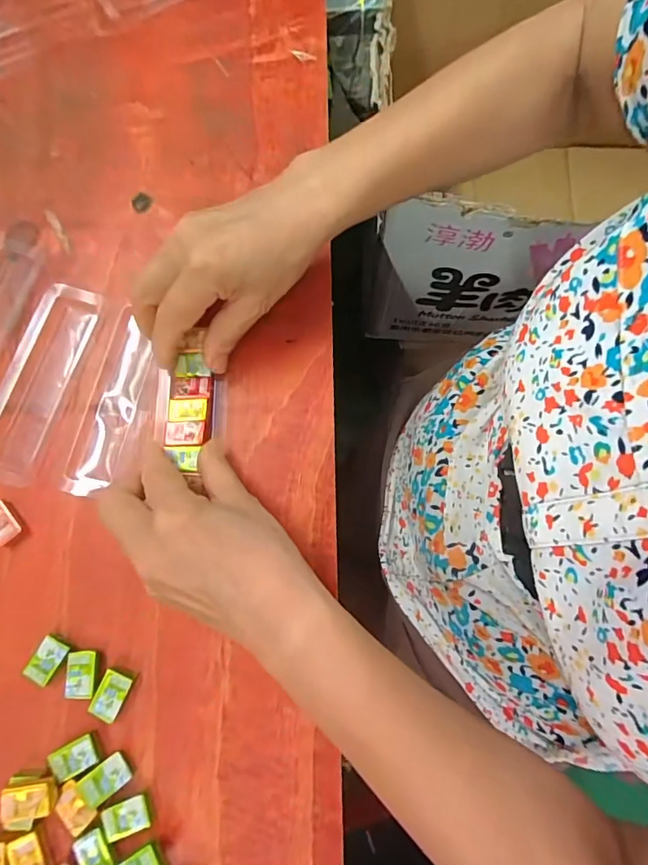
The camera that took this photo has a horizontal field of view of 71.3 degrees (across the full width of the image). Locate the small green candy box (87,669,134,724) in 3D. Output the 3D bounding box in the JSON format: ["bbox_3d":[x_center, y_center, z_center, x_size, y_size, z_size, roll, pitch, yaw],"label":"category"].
[{"bbox_3d":[-0.125,0.155,0.265,0.018,0.004,0.025,19,78,3],"label":"small green candy box"}]

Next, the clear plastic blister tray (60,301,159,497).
[{"bbox_3d":[-0.137,-0.019,0.303,0.047,0.007,0.123,10,78,0],"label":"clear plastic blister tray"}]

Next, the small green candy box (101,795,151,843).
[{"bbox_3d":[-0.110,0.215,0.252,0.024,0.005,0.016,-17,79,-5],"label":"small green candy box"}]

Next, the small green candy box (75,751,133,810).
[{"bbox_3d":[-0.123,0.195,0.254,0.025,0.004,0.017,-34,66,-27],"label":"small green candy box"}]

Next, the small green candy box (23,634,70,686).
[{"bbox_3d":[-0.165,0.135,0.268,0.017,0.006,0.024,26,78,4],"label":"small green candy box"}]

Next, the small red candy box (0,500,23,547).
[{"bbox_3d":[-0.204,0.057,0.286,0.016,0.009,0.027,-34,81,-8],"label":"small red candy box"}]

